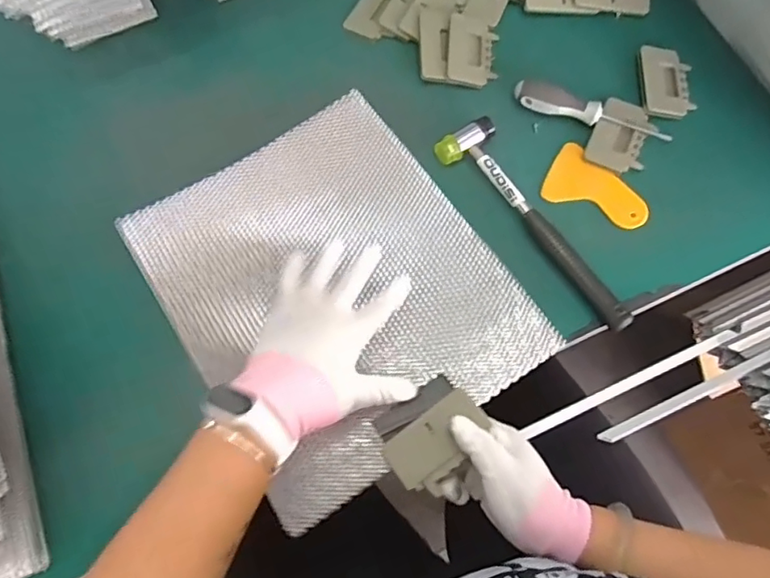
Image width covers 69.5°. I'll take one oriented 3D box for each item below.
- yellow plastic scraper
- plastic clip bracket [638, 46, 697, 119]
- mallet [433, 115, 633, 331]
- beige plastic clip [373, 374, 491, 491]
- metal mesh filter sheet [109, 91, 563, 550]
[{"bbox_3d":[0.212,-0.101,0.549,0.099,0.007,0.066,24,77,12],"label":"yellow plastic scraper"},{"bbox_3d":[0.297,-0.216,0.585,0.054,0.016,0.084,5,69,3],"label":"plastic clip bracket"},{"bbox_3d":[0.142,-0.064,0.516,0.053,0.022,0.241,-34,72,-11],"label":"mallet"},{"bbox_3d":[0.038,0.116,0.459,0.083,0.017,0.063,-33,71,-11],"label":"beige plastic clip"},{"bbox_3d":[-0.048,-0.007,0.500,0.270,0.024,0.322,-34,74,-8],"label":"metal mesh filter sheet"}]

